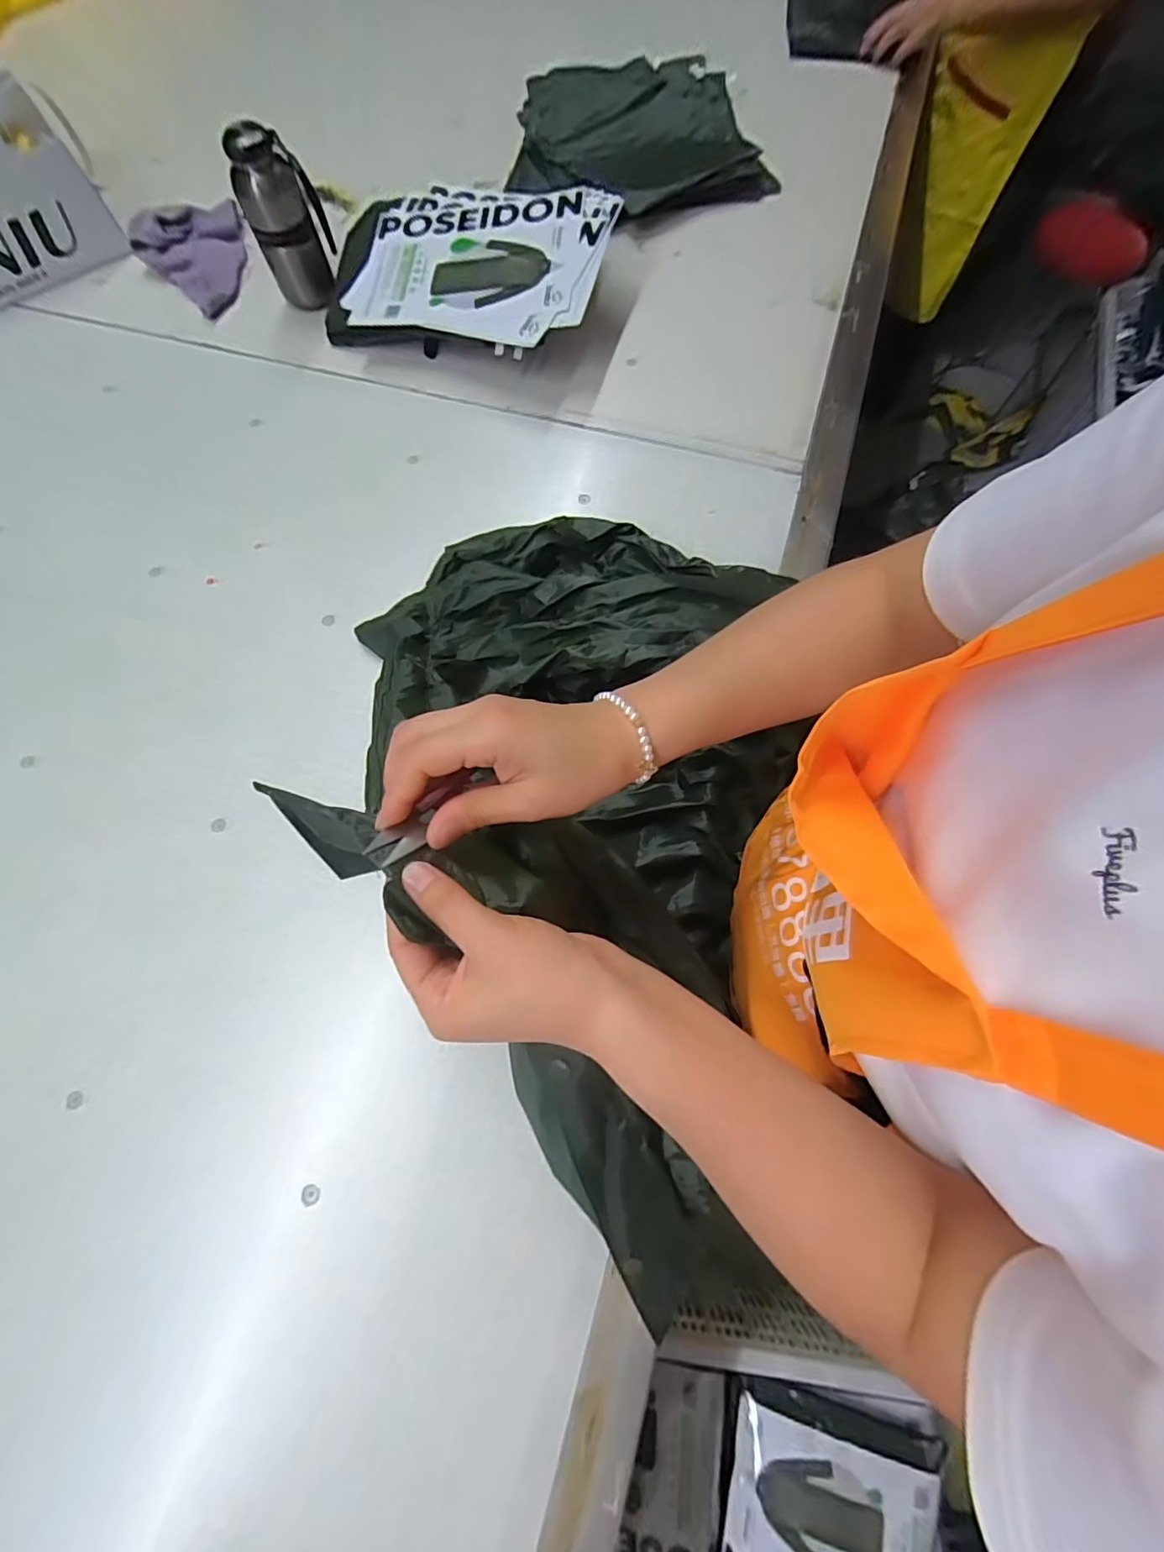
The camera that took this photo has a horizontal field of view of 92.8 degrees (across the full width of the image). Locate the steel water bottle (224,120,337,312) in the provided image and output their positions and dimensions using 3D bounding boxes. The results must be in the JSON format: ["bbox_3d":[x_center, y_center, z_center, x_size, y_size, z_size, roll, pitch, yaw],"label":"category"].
[{"bbox_3d":[-0.369,-0.692,0.697,0.092,0.159,0.062,-19,72,-6],"label":"steel water bottle"}]

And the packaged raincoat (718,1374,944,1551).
[{"bbox_3d":[0.327,0.968,0.733,0.264,0.048,0.237,6,81,11],"label":"packaged raincoat"}]

